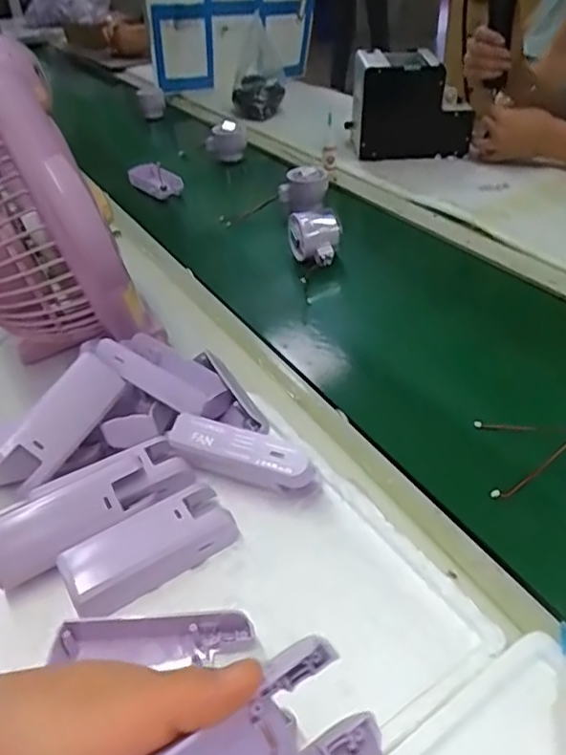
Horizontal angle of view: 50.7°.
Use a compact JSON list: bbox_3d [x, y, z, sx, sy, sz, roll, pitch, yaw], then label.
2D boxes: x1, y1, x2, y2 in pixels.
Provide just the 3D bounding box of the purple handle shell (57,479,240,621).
[{"bbox_3d":[-0.086,0.108,0.386,0.107,0.028,0.047,-25,44,-24],"label":"purple handle shell"}]

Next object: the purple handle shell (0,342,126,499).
[{"bbox_3d":[-0.160,0.031,0.431,0.102,0.042,0.014,-55,17,-22],"label":"purple handle shell"}]

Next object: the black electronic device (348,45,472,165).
[{"bbox_3d":[0.211,-0.440,0.970,0.175,0.141,0.094,-8,39,-6],"label":"black electronic device"}]

